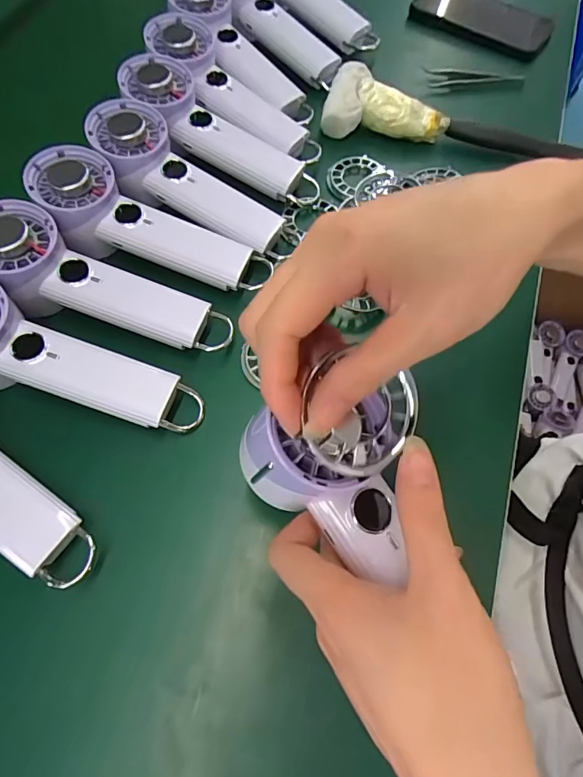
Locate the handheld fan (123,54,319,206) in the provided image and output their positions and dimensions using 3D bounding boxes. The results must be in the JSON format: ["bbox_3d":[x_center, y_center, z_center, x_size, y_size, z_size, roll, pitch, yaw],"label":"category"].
[{"bbox_3d":[-0.063,-0.226,0.405,0.189,0.031,0.057,34,68,-6],"label":"handheld fan"}]

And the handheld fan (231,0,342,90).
[{"bbox_3d":[-0.020,-0.395,0.481,0.177,0.043,0.068,46,71,-6],"label":"handheld fan"}]

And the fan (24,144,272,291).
[{"bbox_3d":[-0.113,-0.123,0.363,0.195,0.049,0.064,24,67,-5],"label":"fan"}]

